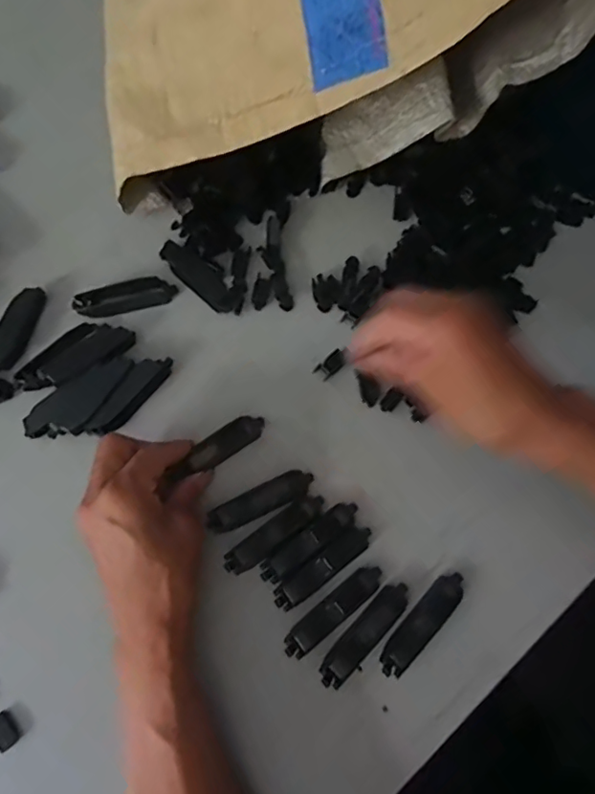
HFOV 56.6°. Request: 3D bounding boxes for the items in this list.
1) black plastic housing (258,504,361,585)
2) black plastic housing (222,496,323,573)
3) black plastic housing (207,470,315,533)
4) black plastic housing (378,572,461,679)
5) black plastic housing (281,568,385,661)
[{"bbox_3d":[0.009,0.096,0.370,0.077,0.015,0.017,-37,77,-11],"label":"black plastic housing"},{"bbox_3d":[-0.015,0.091,0.371,0.075,0.012,0.018,-37,77,-11],"label":"black plastic housing"},{"bbox_3d":[-0.024,0.070,0.376,0.074,0.015,0.019,-27,76,-9],"label":"black plastic housing"},{"bbox_3d":[0.081,0.143,0.351,0.075,0.011,0.020,-44,79,-12],"label":"black plastic housing"},{"bbox_3d":[0.024,0.137,0.357,0.076,0.013,0.018,-34,77,-23],"label":"black plastic housing"}]

